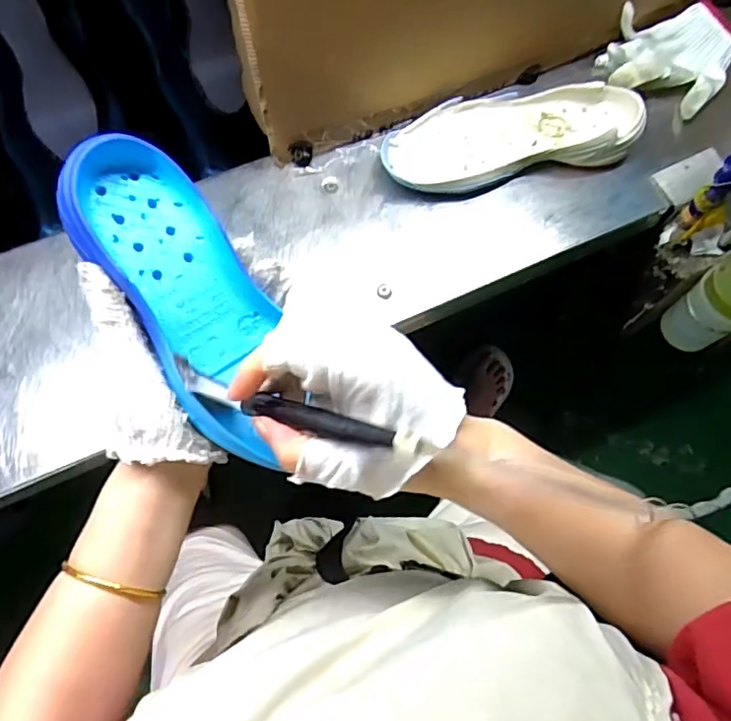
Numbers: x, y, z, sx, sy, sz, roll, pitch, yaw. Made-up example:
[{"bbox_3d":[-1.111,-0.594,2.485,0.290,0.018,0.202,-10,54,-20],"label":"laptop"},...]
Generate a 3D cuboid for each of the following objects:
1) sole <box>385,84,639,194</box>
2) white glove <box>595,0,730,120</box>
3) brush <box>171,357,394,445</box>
[{"bbox_3d":[0.153,-0.244,0.630,0.272,0.045,0.102,-9,70,-9],"label":"sole"},{"bbox_3d":[0.353,-0.359,0.674,0.139,0.046,0.173,30,69,6],"label":"white glove"},{"bbox_3d":[-0.052,0.022,0.306,0.141,0.011,0.017,13,69,31],"label":"brush"}]

